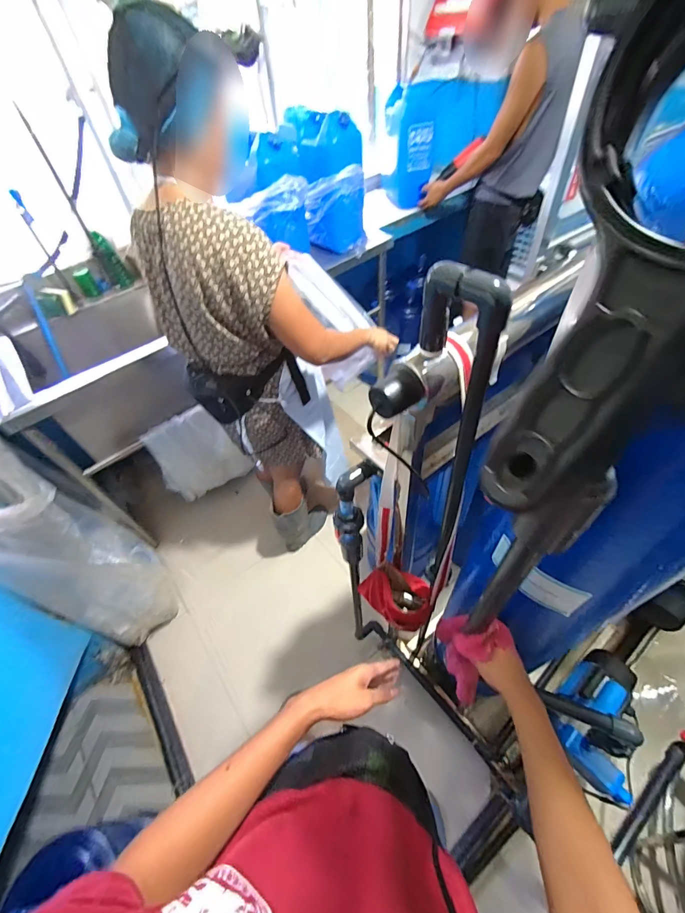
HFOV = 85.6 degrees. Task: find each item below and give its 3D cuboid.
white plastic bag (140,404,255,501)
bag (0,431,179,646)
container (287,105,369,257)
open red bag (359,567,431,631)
[{"bbox_3d":[-0.572,0.013,1.526,0.349,0.407,0.105,-30,54,-19],"label":"white plastic bag"},{"bbox_3d":[-0.935,0.190,1.200,0.267,0.907,0.598,-37,56,-24],"label":"bag"},{"bbox_3d":[-0.046,-0.999,1.370,0.242,0.394,0.252,-9,50,-2],"label":"container"},{"bbox_3d":[0.116,0.324,0.844,0.168,0.167,0.086,6,51,10],"label":"open red bag"}]

